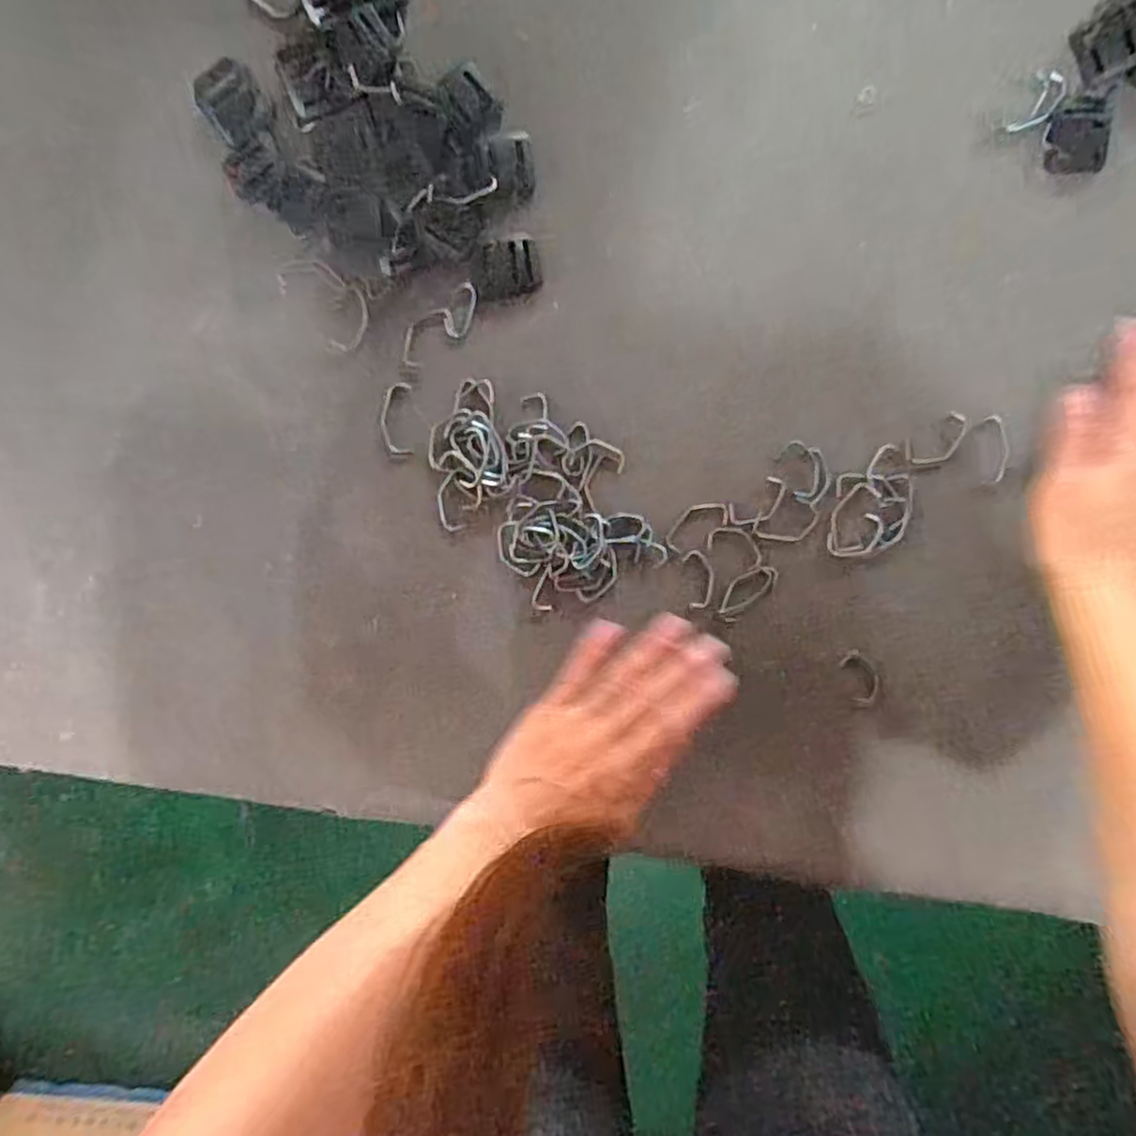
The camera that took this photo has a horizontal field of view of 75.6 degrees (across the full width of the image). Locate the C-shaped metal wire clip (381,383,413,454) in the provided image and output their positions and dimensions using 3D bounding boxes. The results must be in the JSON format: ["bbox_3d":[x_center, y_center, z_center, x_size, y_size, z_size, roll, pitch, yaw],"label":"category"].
[{"bbox_3d":[-0.094,-0.081,0.399,0.017,0.004,0.038,0,99,0],"label":"C-shaped metal wire clip"}]

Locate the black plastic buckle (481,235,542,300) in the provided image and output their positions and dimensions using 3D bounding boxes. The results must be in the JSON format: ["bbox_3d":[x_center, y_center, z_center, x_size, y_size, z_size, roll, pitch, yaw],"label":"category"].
[{"bbox_3d":[-0.030,-0.159,0.386,0.029,0.004,0.028,-8,99,1],"label":"black plastic buckle"}]

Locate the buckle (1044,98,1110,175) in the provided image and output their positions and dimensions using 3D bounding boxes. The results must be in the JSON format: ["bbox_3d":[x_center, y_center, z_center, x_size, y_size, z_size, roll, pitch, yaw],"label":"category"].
[{"bbox_3d":[0.265,-0.224,0.380,0.031,0.004,0.035,-6,99,0],"label":"buckle"}]

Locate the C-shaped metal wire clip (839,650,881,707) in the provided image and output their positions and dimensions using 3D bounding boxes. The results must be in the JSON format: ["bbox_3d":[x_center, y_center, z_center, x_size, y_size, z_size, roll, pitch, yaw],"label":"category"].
[{"bbox_3d":[0.171,0.064,0.423,0.018,0.004,0.035,-21,99,3],"label":"C-shaped metal wire clip"}]

